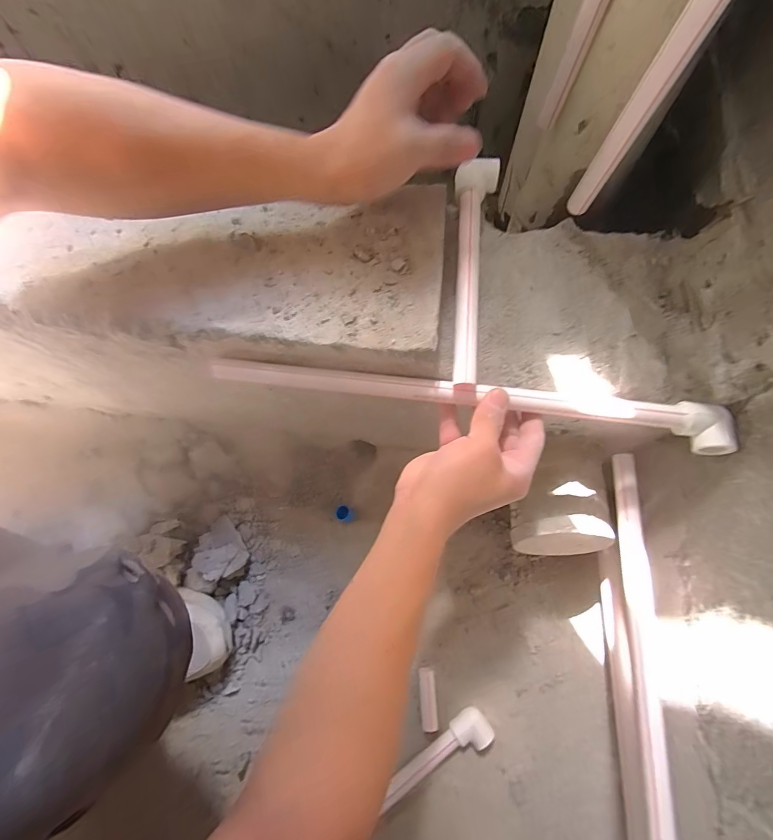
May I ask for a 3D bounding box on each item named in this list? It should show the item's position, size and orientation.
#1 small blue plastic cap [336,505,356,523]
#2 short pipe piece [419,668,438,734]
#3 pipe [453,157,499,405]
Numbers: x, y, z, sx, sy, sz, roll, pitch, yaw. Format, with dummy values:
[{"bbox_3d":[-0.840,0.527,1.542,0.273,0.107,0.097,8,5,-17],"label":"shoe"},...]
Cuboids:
[{"bbox_3d":[-0.063,0.147,0.590,0.028,0.025,0.022,6,71,3],"label":"small blue plastic cap"},{"bbox_3d":[0.055,0.368,0.498,0.019,0.015,0.067,-2,58,0],"label":"short pipe piece"},{"bbox_3d":[0.080,-0.138,0.359,0.037,0.023,0.247,6,77,3],"label":"pipe"}]

